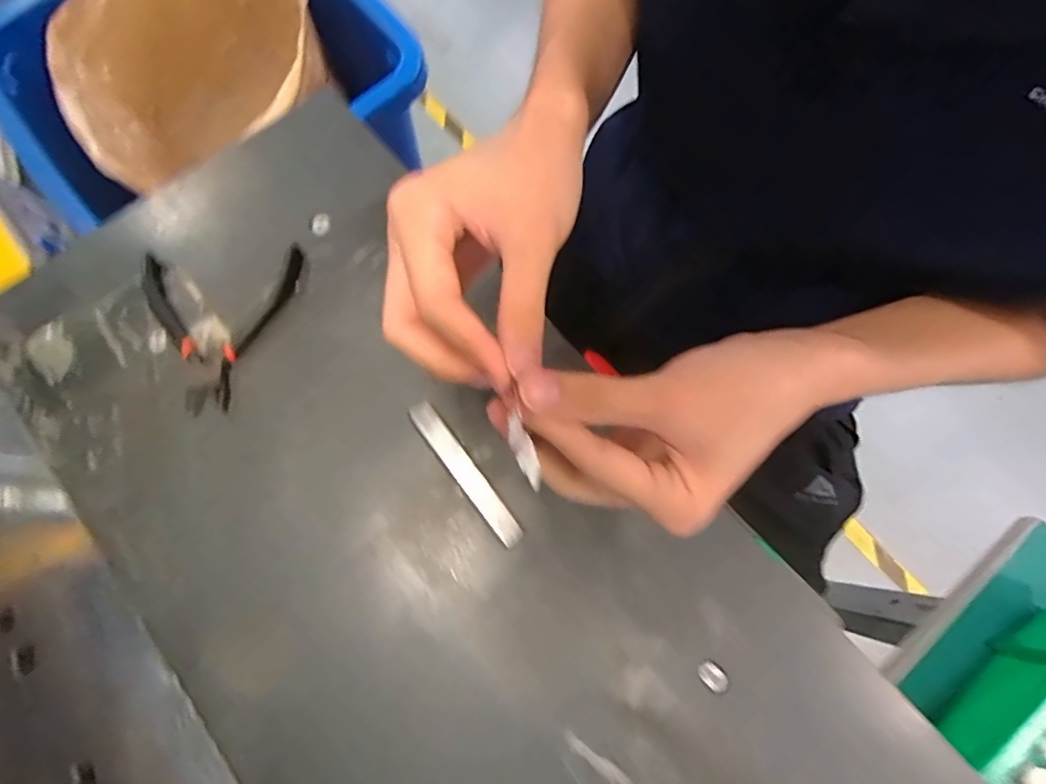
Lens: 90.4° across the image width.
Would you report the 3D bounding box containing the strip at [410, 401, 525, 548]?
[{"bbox_3d":[-0.035,0.048,0.313,0.015,0.008,0.100,-37,78,-9],"label":"strip"}]

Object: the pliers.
[{"bbox_3d":[-0.202,-0.042,0.337,0.105,0.009,0.110,-3,75,0],"label":"pliers"}]

